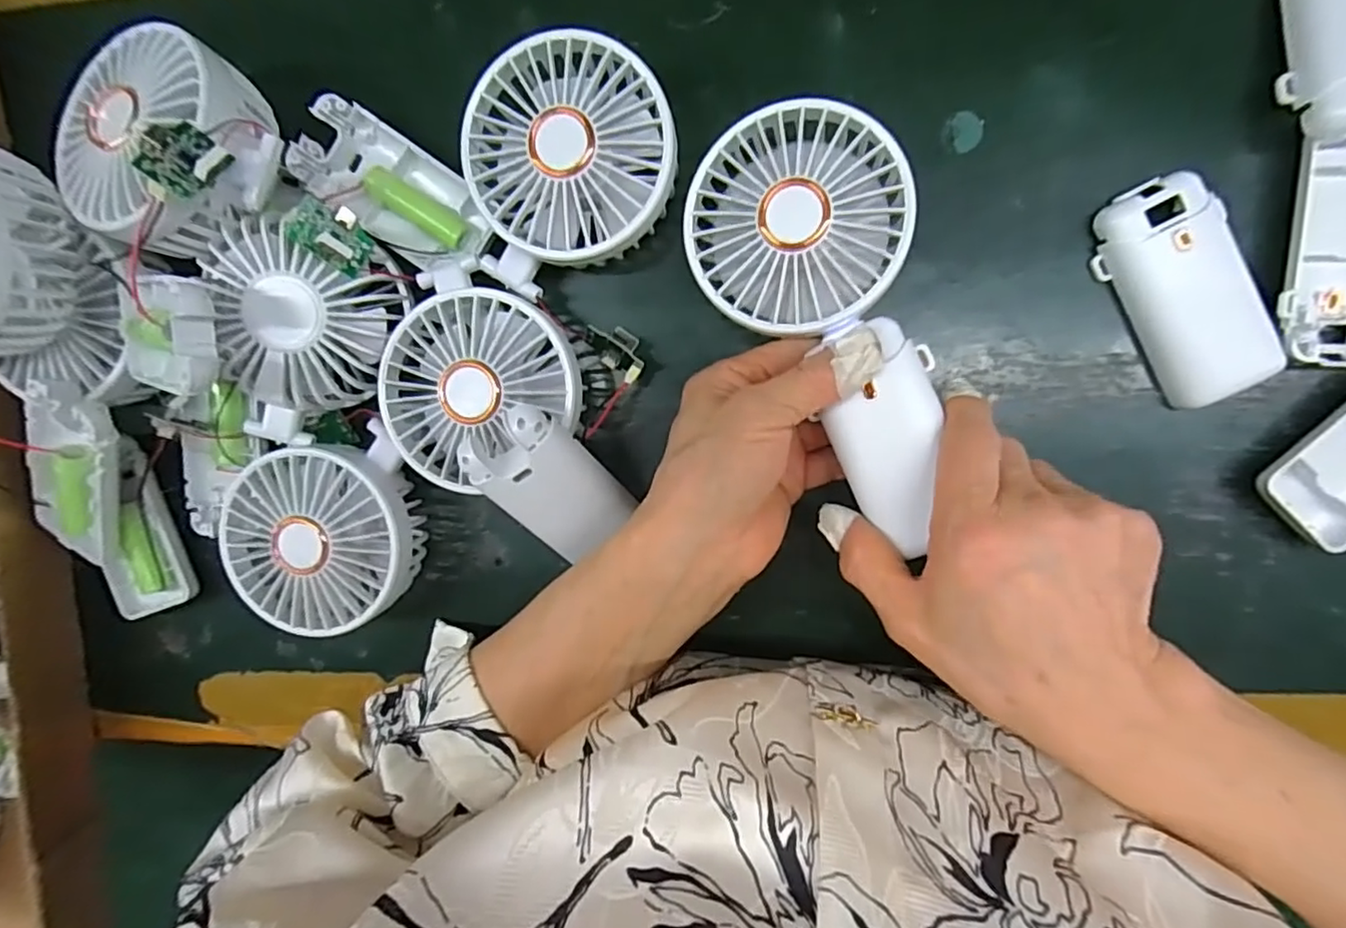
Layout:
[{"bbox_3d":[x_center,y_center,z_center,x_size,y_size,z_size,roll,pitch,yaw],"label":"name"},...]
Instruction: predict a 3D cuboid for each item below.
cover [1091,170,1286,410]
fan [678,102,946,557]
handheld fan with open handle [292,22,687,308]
[{"bbox_3d":[0.214,-0.072,0.263,0.046,0.014,0.093,-30,90,9],"label":"cover"},{"bbox_3d":[0.065,-0.053,0.255,0.081,0.033,0.171,-21,90,9],"label":"fan"},{"bbox_3d":[-0.083,-0.123,0.277,0.173,0.049,0.092,-4,93,8],"label":"handheld fan with open handle"}]

